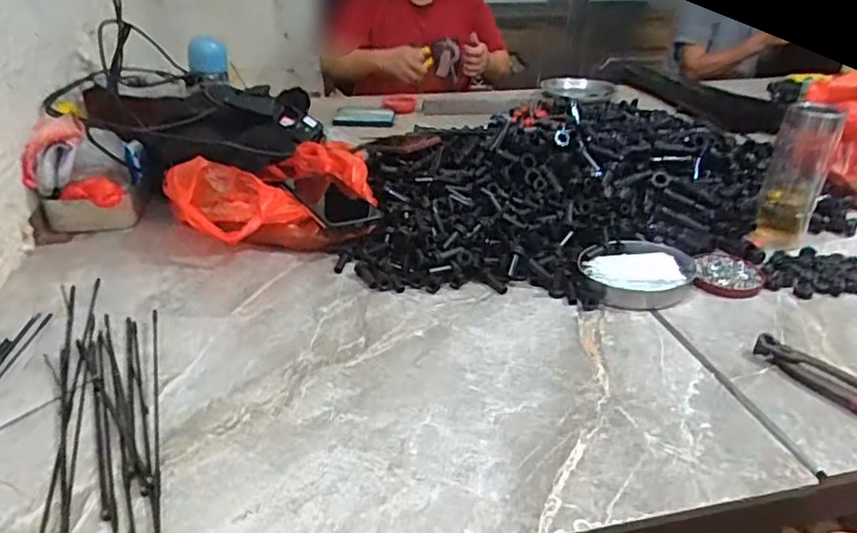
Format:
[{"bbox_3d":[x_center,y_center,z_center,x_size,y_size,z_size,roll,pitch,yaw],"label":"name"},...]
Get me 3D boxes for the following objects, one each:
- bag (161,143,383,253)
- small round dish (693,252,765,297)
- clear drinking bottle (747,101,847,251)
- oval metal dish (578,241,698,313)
[{"bbox_3d":[-0.196,-0.098,0.762,0.245,0.105,0.196,-5,30,-11],"label":"bag"},{"bbox_3d":[0.351,0.009,0.678,0.075,0.020,0.089,12,31,17],"label":"small round dish"},{"bbox_3d":[0.456,-0.110,0.717,0.064,0.174,0.062,19,34,28],"label":"clear drinking bottle"},{"bbox_3d":[0.241,0.009,0.666,0.129,0.030,0.119,5,30,6],"label":"oval metal dish"}]

